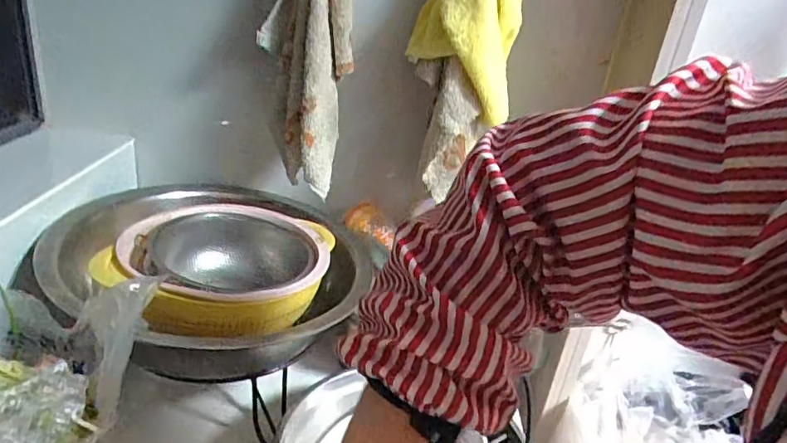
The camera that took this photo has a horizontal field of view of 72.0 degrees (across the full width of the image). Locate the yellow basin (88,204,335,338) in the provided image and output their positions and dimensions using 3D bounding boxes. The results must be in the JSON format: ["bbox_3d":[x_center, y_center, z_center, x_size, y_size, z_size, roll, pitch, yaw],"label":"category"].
[{"bbox_3d":[-0.202,0.064,0.654,0.230,0.084,0.224,7,25,-3],"label":"yellow basin"}]

